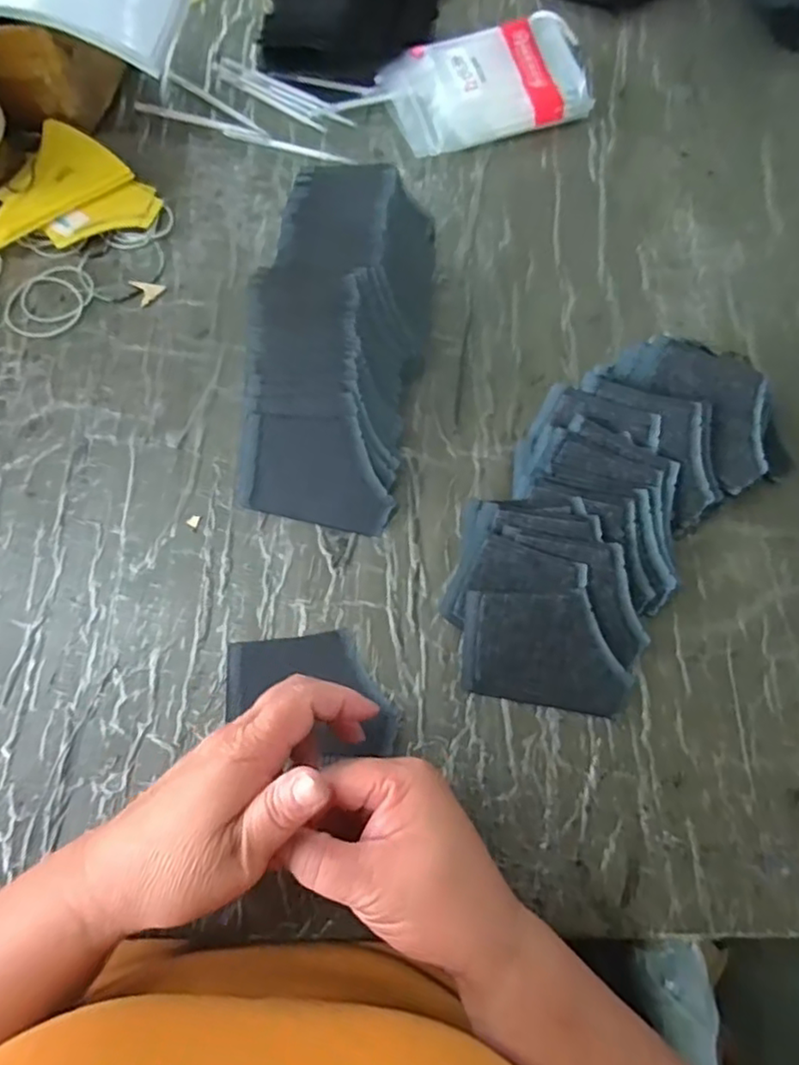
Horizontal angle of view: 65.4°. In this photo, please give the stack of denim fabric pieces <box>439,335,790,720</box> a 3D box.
[{"bbox_3d":[0.140,-0.015,0.412,0.154,0.042,0.261,36,75,9],"label":"stack of denim fabric pieces"}]

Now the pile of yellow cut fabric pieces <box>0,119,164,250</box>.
[{"bbox_3d":[-0.267,-0.275,0.494,0.129,0.018,0.103,-18,74,-8],"label":"pile of yellow cut fabric pieces"}]

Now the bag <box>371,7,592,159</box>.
[{"bbox_3d":[0.078,-0.386,0.536,0.176,0.028,0.094,-18,74,-7],"label":"bag"}]

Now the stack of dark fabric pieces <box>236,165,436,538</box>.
[{"bbox_3d":[-0.043,-0.137,0.446,0.119,0.057,0.262,8,85,1],"label":"stack of dark fabric pieces"}]

